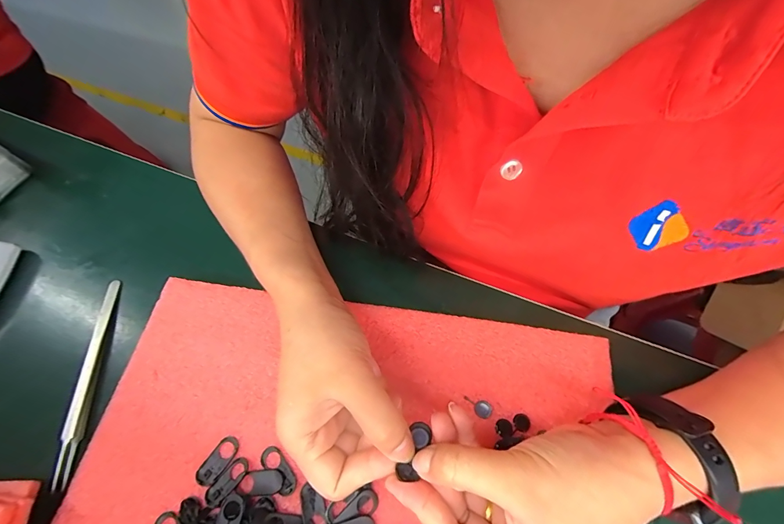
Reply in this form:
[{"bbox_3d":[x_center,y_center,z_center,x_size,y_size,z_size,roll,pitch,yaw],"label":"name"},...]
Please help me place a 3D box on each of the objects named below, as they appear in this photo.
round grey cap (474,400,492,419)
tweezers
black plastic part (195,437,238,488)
[{"bbox_3d":[0.062,0.099,0.248,0.011,0.004,0.011,-2,64,4],"label":"round grey cap"},{"bbox_3d":[-0.232,0.083,0.280,0.010,0.004,0.152,-8,64,1],"label":"tweezers"},{"bbox_3d":[-0.116,0.131,0.243,0.014,0.004,0.031,29,70,17],"label":"black plastic part"}]

